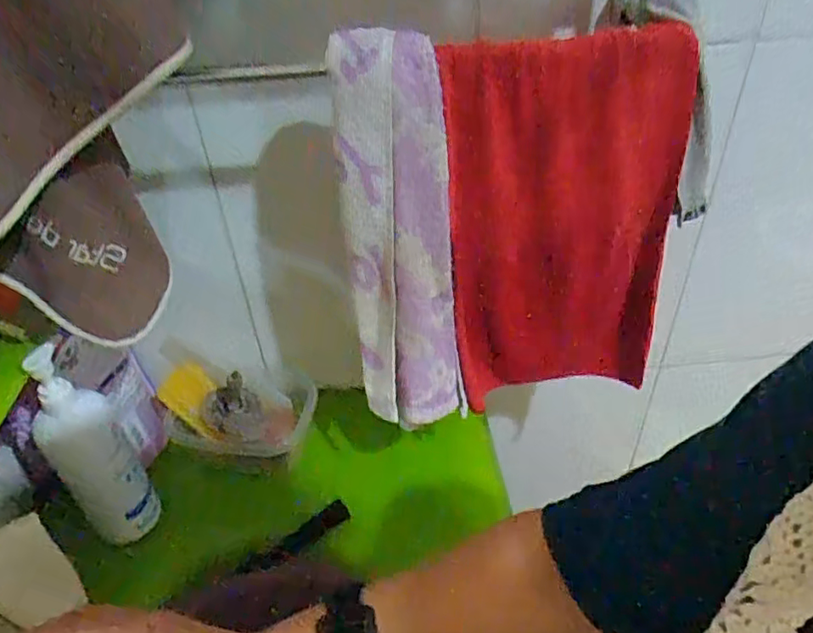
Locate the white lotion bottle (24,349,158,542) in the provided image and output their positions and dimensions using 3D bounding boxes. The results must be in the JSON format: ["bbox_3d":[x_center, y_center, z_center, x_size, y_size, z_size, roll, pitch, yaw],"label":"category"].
[{"bbox_3d":[-0.284,0.123,0.536,0.048,0.209,0.065,18,43,25],"label":"white lotion bottle"}]

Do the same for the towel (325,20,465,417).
[{"bbox_3d":[-0.001,-0.047,0.481,0.091,0.318,0.064,-8,39,-6],"label":"towel"}]

